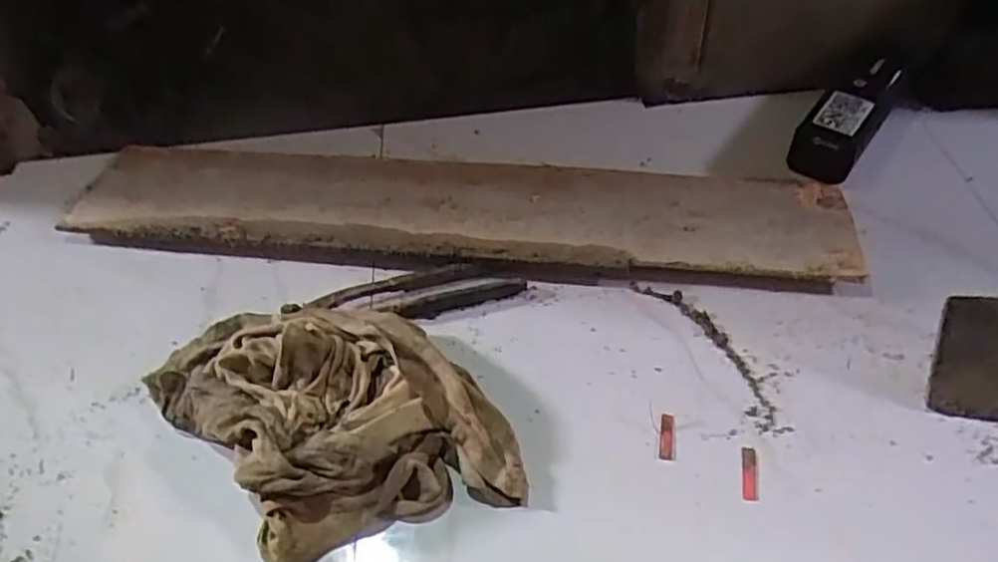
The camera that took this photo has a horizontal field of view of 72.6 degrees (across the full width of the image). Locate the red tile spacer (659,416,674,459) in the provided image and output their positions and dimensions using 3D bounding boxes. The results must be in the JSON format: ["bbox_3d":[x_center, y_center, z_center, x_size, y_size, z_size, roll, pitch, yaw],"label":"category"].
[{"bbox_3d":[0.133,0.123,0.537,0.011,0.004,0.037,4,52,9],"label":"red tile spacer"}]

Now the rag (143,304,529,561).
[{"bbox_3d":[-0.138,0.098,0.551,0.198,0.054,0.302,-38,57,-23],"label":"rag"}]

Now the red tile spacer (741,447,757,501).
[{"bbox_3d":[0.189,0.145,0.513,0.010,0.004,0.040,5,52,9],"label":"red tile spacer"}]

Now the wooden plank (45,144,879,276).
[{"bbox_3d":[-0.066,-0.084,0.701,0.780,0.030,0.153,5,52,10],"label":"wooden plank"}]

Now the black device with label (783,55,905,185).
[{"bbox_3d":[0.365,-0.175,0.695,0.059,0.051,0.159,34,61,28],"label":"black device with label"}]

